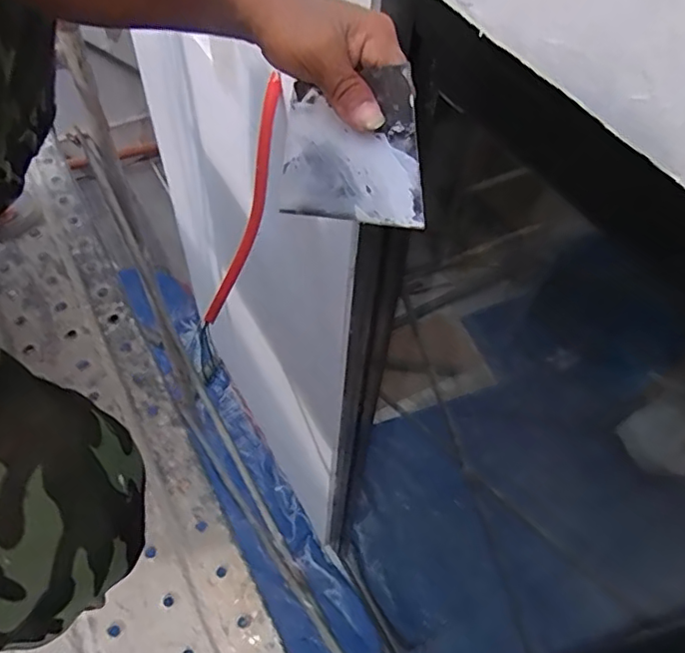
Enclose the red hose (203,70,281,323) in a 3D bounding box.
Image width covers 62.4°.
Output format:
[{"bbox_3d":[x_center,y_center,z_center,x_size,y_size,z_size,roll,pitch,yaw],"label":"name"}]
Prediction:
[{"bbox_3d":[-0.151,-0.180,0.909,0.060,0.412,0.032,29,26,19],"label":"red hose"}]

